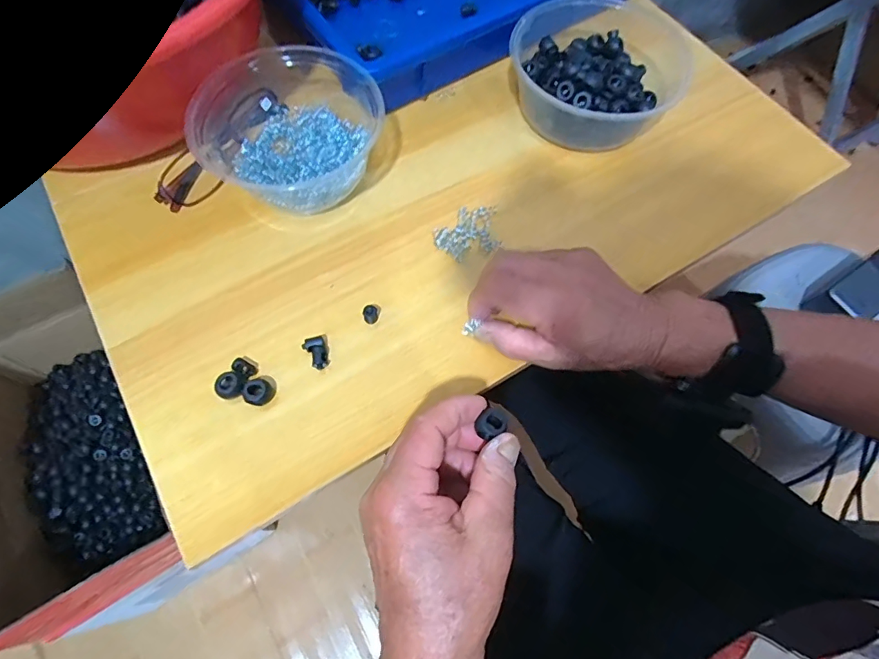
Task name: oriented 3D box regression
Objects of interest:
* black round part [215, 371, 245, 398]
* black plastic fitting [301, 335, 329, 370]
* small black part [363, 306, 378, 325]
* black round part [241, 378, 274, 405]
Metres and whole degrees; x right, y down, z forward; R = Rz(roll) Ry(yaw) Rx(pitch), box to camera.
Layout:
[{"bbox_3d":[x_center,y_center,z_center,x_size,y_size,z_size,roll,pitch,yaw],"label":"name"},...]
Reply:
[{"bbox_3d":[-0.136,0.037,0.305,0.017,0.009,0.017,-22,69,-12],"label":"black round part"},{"bbox_3d":[-0.083,0.015,0.318,0.014,0.009,0.025,-30,71,-15],"label":"black plastic fitting"},{"bbox_3d":[-0.048,-0.011,0.328,0.010,0.012,0.010,1,66,-3],"label":"small black part"},{"bbox_3d":[-0.118,0.041,0.304,0.015,0.014,0.017,40,70,13],"label":"black round part"}]

